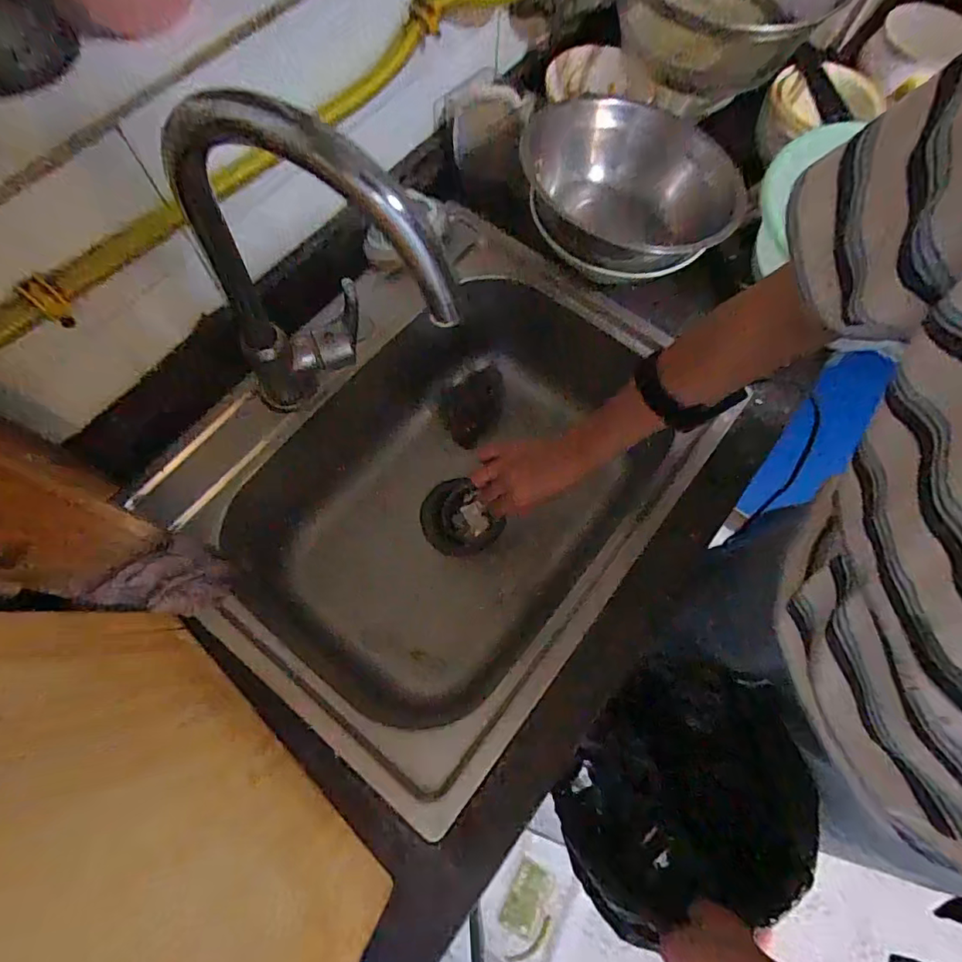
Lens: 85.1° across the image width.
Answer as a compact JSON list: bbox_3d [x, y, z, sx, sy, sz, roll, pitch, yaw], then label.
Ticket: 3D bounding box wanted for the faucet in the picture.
[{"bbox_3d":[-0.115,-0.118,0.393,0.172,0.327,0.094,38,74,12],"label":"faucet"}]

